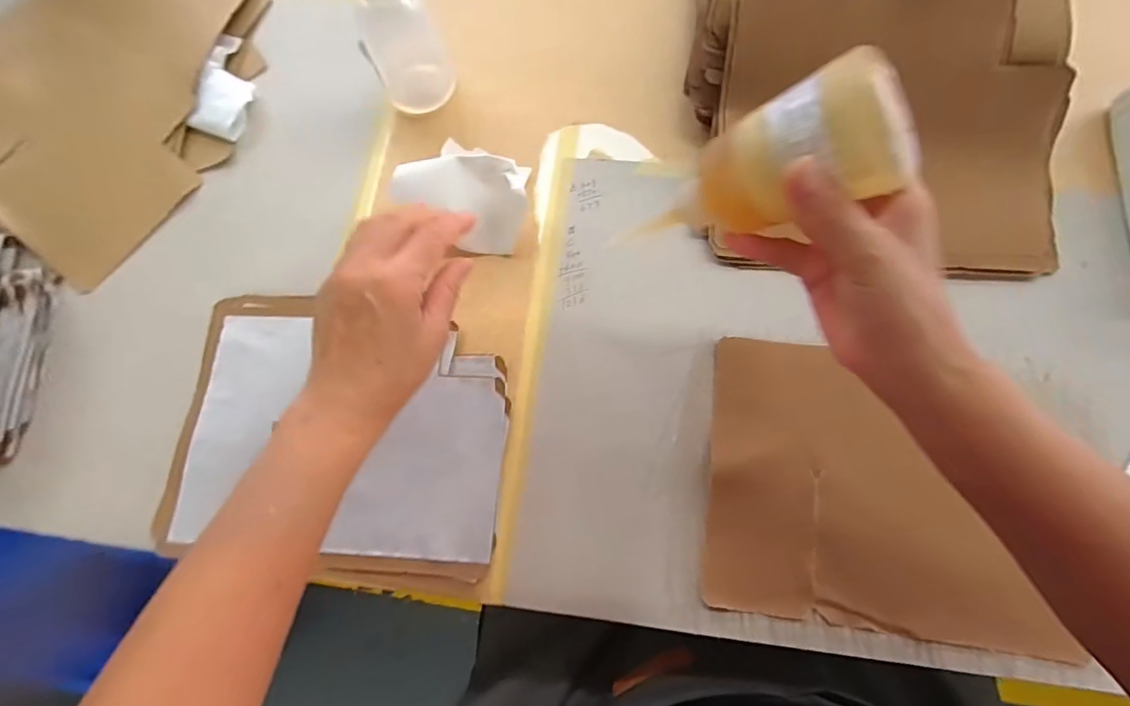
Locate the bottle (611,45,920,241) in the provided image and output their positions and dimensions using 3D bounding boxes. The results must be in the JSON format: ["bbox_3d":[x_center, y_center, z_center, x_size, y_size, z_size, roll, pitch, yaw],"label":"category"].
[{"bbox_3d":[0.100,-0.091,0.271,0.057,0.139,0.048,10,70,-42],"label":"bottle"}]

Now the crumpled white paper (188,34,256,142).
[{"bbox_3d":[-0.317,-0.252,0.481,0.048,0.013,0.110,7,76,5],"label":"crumpled white paper"}]

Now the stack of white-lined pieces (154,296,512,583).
[{"bbox_3d":[-0.170,0.059,0.390,0.252,0.016,0.199,5,76,3],"label":"stack of white-lined pieces"}]

